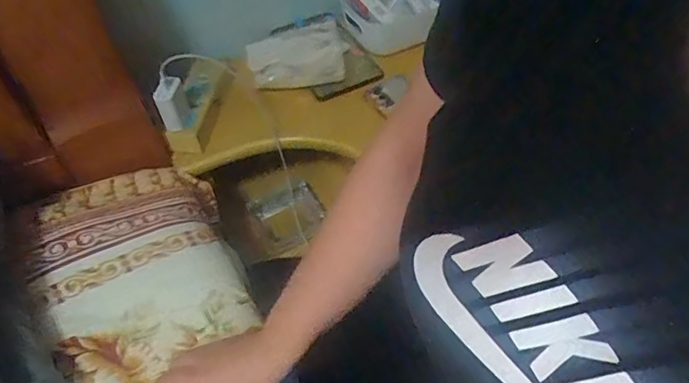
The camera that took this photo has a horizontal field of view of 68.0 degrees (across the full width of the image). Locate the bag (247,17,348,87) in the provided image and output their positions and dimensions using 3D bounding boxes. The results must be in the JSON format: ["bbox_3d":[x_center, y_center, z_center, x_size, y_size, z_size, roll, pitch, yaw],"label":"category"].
[{"bbox_3d":[-0.070,-0.208,0.797,0.151,0.023,0.093,-17,95,-10],"label":"bag"}]

